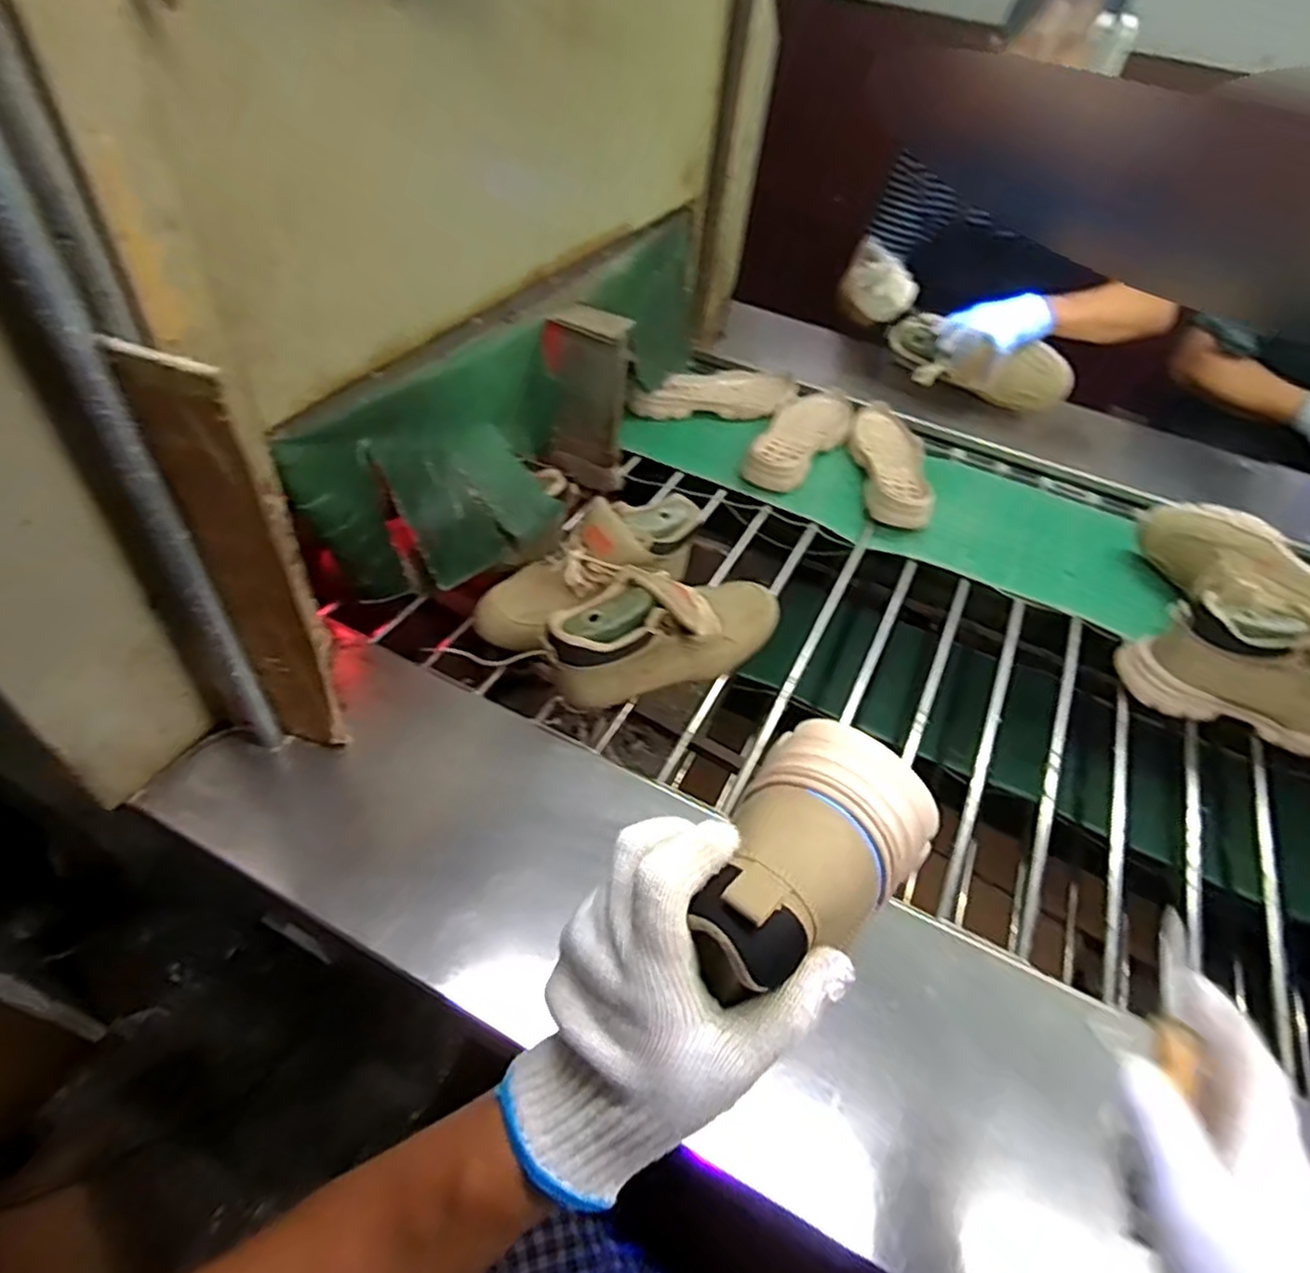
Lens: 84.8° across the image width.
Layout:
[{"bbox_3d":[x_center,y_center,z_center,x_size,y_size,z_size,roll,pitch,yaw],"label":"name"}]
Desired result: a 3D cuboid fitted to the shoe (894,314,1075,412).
[{"bbox_3d":[0.507,-0.426,1.131,0.276,0.084,0.108,27,52,16],"label":"shoe"}]

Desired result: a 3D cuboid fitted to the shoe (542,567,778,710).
[{"bbox_3d":[0.013,-0.002,0.749,0.275,0.124,0.078,-9,50,-30],"label":"shoe"}]

